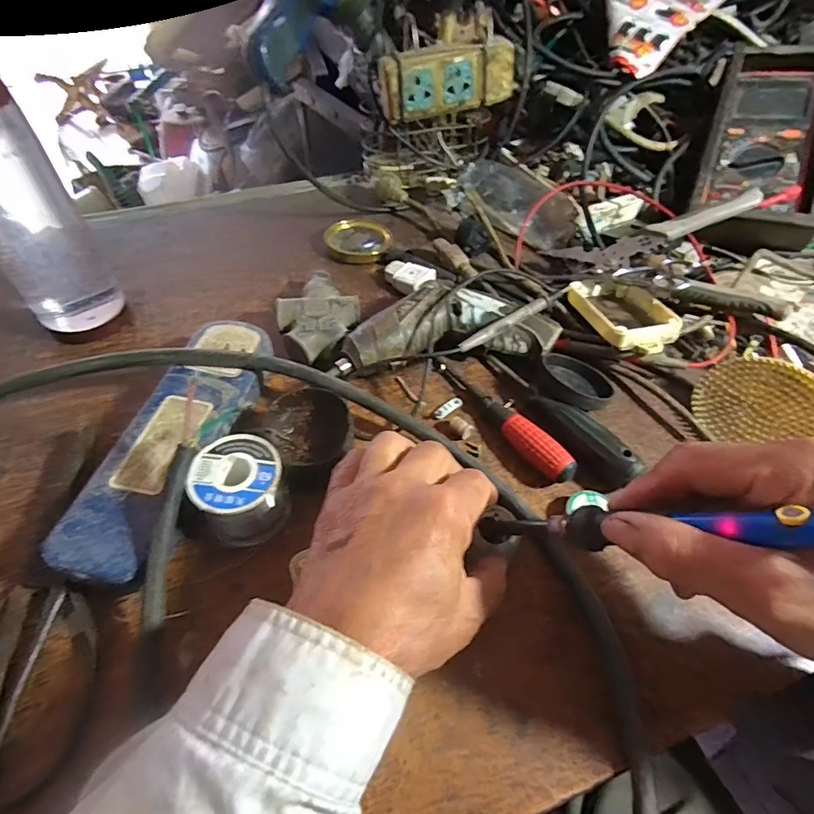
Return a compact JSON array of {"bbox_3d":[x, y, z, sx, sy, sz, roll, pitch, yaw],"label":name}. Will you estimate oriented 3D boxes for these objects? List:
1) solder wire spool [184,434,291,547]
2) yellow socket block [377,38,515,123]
[{"bbox_3d":[-0.101,0.051,0.295,0.051,0.051,0.050,-25,57,-18],"label":"solder wire spool"},{"bbox_3d":[0.042,-0.331,0.479,0.137,0.055,0.029,-12,54,-9],"label":"yellow socket block"}]

